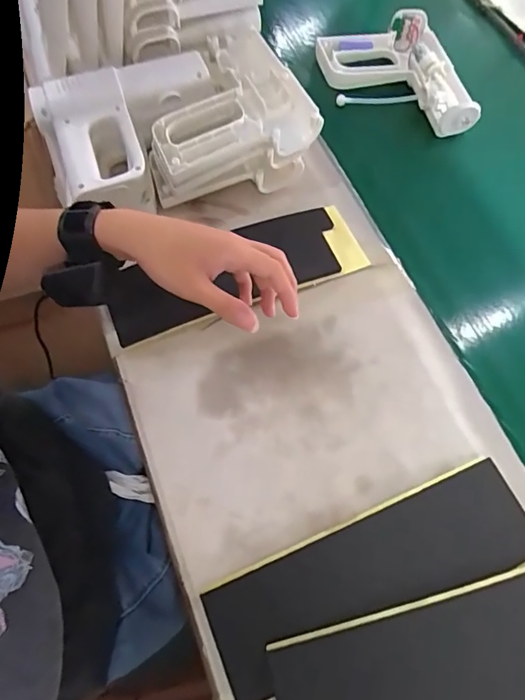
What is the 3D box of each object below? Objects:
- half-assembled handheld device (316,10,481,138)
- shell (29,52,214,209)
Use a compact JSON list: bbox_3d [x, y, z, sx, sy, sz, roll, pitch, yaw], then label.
[{"bbox_3d":[0.189,-0.405,0.713,0.180,0.051,0.225,-9,65,-7],"label":"half-assembled handheld device"},{"bbox_3d":[-0.147,-0.254,0.563,0.205,0.068,0.155,-23,67,-14],"label":"shell"}]

